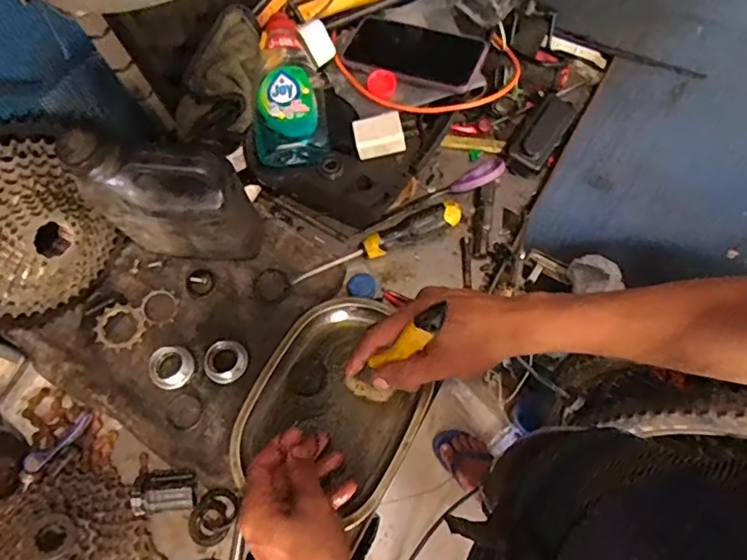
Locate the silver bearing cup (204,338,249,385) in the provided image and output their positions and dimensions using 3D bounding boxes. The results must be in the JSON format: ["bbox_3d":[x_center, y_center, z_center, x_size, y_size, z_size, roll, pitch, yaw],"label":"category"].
[{"bbox_3d":[-0.149,0.082,0.556,0.043,0.020,0.038,-32,72,-13],"label":"silver bearing cup"}]

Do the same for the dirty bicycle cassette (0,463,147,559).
[{"bbox_3d":[-0.270,0.231,0.468,0.121,0.052,0.133,0,68,-1],"label":"dirty bicycle cassette"}]

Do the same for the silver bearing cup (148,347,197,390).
[{"bbox_3d":[-0.201,0.087,0.551,0.040,0.020,0.039,0,68,-1],"label":"silver bearing cup"}]

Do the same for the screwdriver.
[{"bbox_3d":[0.005,-0.042,0.603,0.191,0.032,0.032,-21,70,-9],"label":"screwdriver"}]

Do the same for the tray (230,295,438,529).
[{"bbox_3d":[-0.034,0.118,0.541,0.159,0.039,0.196,28,70,10],"label":"tray"}]

